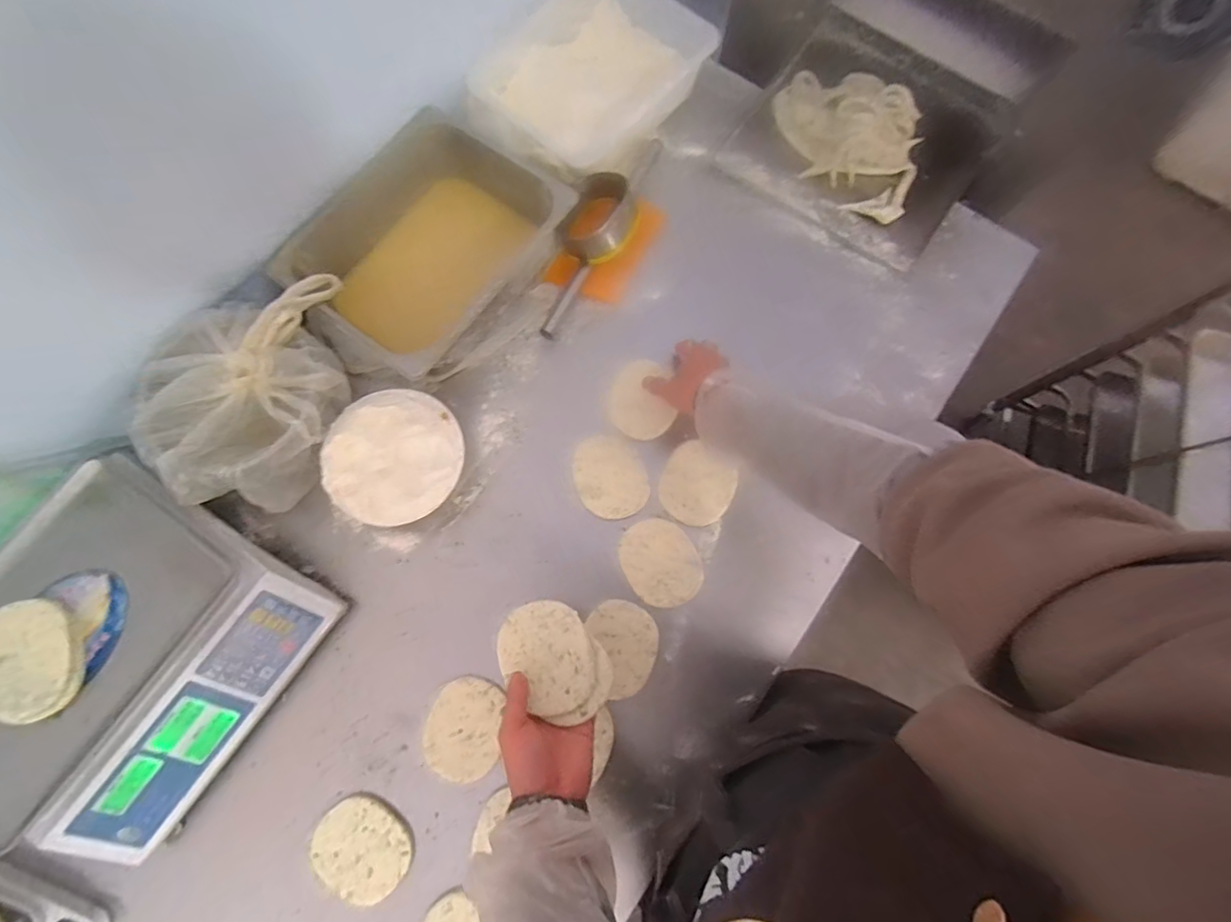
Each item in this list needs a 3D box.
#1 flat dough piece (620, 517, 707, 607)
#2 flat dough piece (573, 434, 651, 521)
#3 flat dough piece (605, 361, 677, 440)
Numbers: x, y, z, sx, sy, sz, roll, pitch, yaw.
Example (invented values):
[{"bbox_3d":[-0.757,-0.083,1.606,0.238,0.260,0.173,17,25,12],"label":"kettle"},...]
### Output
[{"bbox_3d":[0.058,0.128,0.688,0.090,0.009,0.110,-33,79,-8],"label":"flat dough piece"},{"bbox_3d":[-0.007,0.019,0.716,0.089,0.009,0.112,-22,77,-5],"label":"flat dough piece"},{"bbox_3d":[0.030,-0.079,0.728,0.082,0.007,0.100,-15,86,8],"label":"flat dough piece"}]

